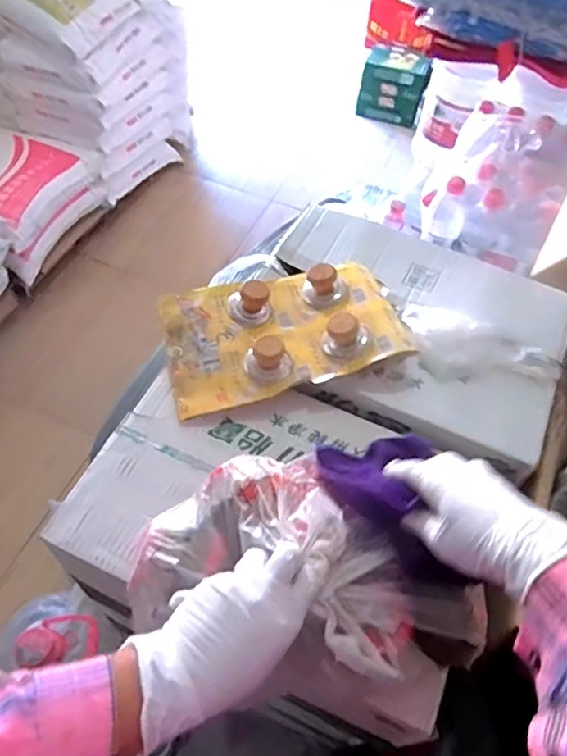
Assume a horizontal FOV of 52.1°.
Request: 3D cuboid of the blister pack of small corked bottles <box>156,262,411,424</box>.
[{"bbox_3d":[-0.002,-0.065,0.667,0.260,0.062,0.167,-8,56,-11],"label":"blister pack of small corked bottles"}]

